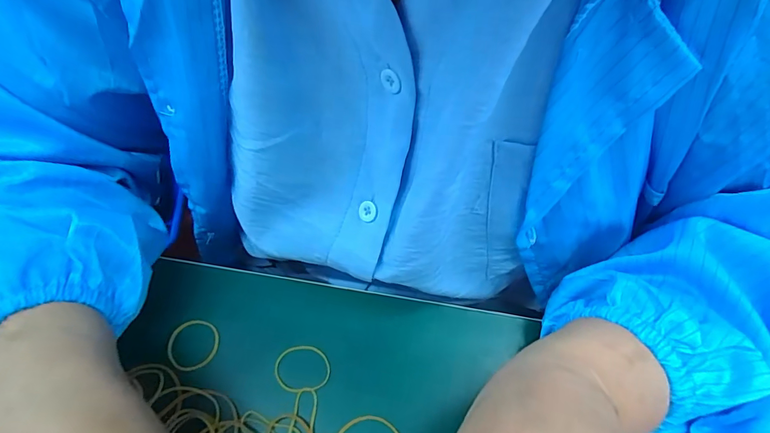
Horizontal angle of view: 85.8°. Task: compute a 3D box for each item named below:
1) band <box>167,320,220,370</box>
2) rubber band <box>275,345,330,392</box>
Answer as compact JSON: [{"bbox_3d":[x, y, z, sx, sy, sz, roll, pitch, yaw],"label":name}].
[{"bbox_3d":[-0.126,0.083,0.270,0.032,0.004,0.032,5,59,7],"label":"band"},{"bbox_3d":[-0.052,0.096,0.262,0.034,0.004,0.029,-6,59,1],"label":"rubber band"}]

